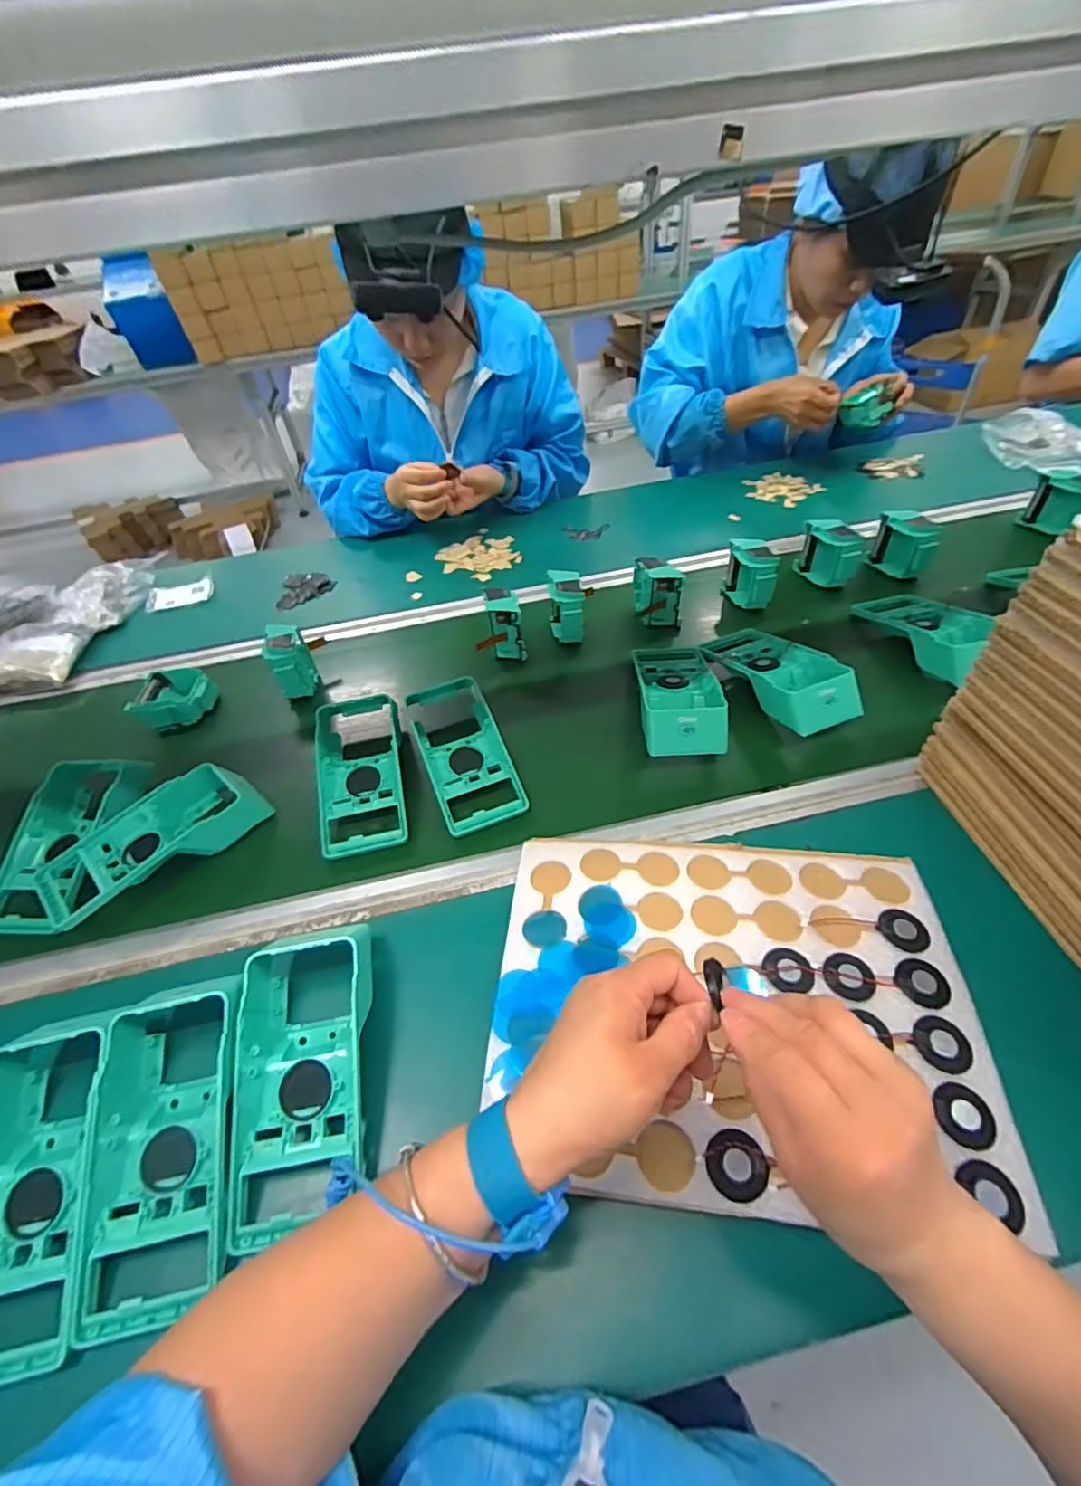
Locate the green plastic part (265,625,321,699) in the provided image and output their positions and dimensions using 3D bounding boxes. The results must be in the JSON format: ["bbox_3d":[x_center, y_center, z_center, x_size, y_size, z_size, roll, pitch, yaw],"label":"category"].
[{"bbox_3d":[-0.305,-0.096,0.704,0.053,0.081,0.076,-21,47,-19],"label":"green plastic part"}]

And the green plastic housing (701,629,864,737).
[{"bbox_3d":[0.256,-0.079,0.625,0.086,0.056,0.180,-18,46,-17],"label":"green plastic housing"}]

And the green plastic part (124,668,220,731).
[{"bbox_3d":[-0.456,-0.047,0.715,0.089,0.042,0.093,-3,44,-2],"label":"green plastic part"}]

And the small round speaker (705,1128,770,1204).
[{"bbox_3d":[0.117,0.251,0.340,0.034,0.004,0.034,-9,57,13],"label":"small round speaker"}]

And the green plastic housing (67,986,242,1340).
[{"bbox_3d":[-0.244,0.252,0.371,0.096,0.058,0.185,-7,44,-6],"label":"green plastic housing"}]

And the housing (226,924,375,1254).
[{"bbox_3d":[-0.164,0.221,0.395,0.090,0.064,0.184,-8,44,-6],"label":"housing"}]

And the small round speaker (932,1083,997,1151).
[{"bbox_3d":[0.259,0.226,0.348,0.030,0.009,0.033,-1,44,1],"label":"small round speaker"}]

